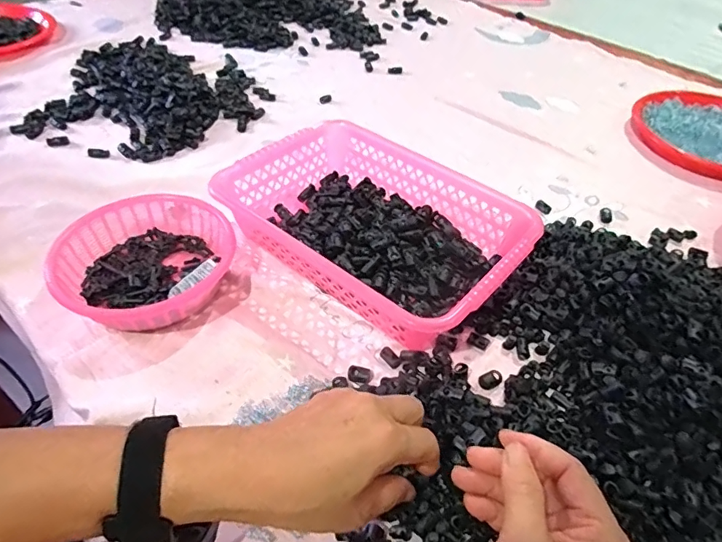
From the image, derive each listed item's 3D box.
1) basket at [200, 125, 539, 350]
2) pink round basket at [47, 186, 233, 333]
[{"bbox_3d":[0.015,-0.049,0.530,0.304,0.075,0.202,32,52,24],"label":"basket"},{"bbox_3d":[-0.215,-0.007,0.486,0.160,0.054,0.165,2,46,-2],"label":"pink round basket"}]

